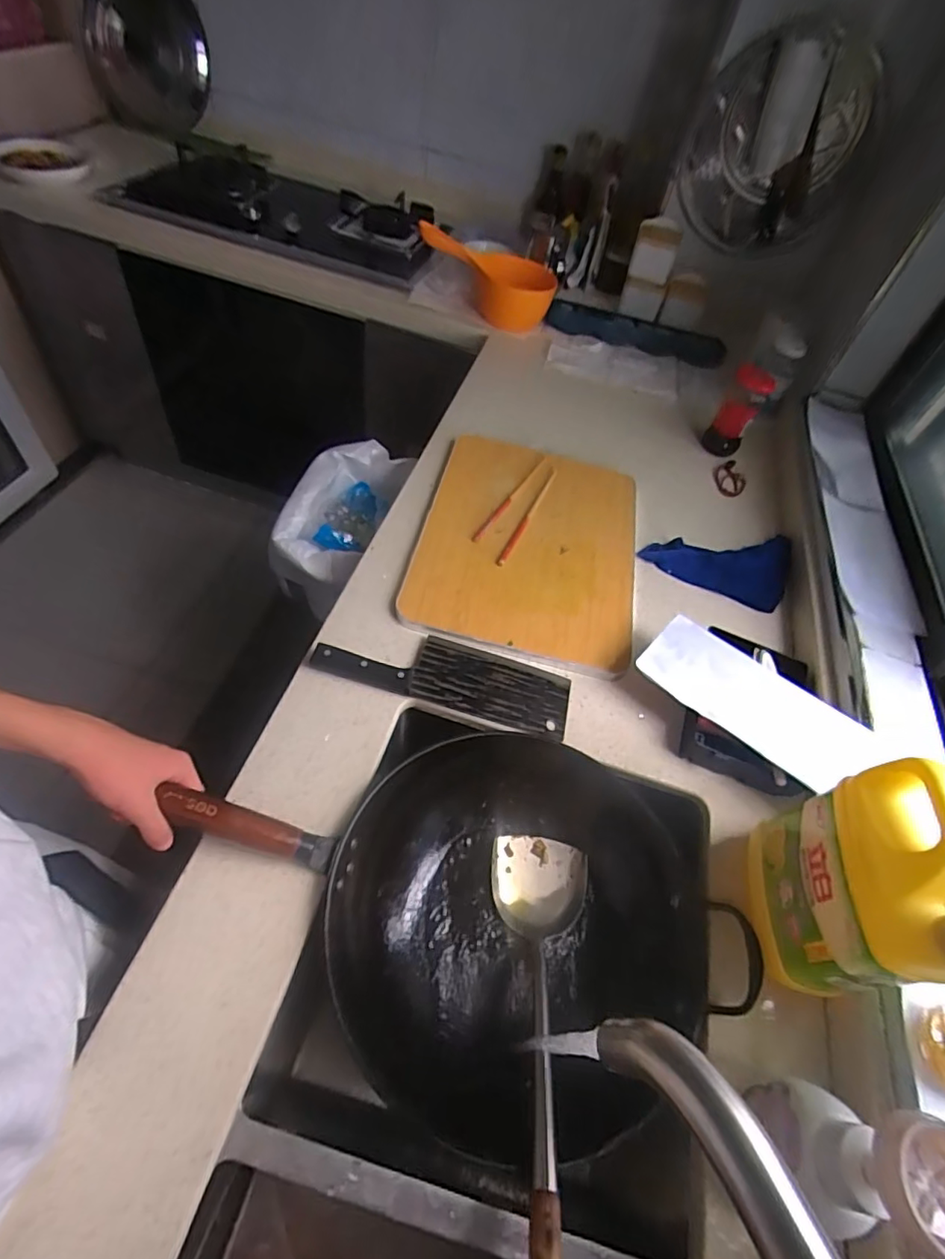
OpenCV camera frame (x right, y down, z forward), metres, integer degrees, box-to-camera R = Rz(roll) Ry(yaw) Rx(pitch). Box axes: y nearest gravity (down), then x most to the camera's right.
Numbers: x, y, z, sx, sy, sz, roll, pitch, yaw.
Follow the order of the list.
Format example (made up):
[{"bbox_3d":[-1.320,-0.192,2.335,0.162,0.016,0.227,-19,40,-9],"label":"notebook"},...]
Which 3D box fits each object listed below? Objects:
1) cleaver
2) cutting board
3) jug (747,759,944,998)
[{"bbox_3d":[-0.029,0.051,0.656,0.290,0.018,0.086,18,54,-2],"label":"cleaver"},{"bbox_3d":[0.078,-0.129,0.800,0.294,0.021,0.398,11,53,2],"label":"cutting board"},{"bbox_3d":[0.309,0.195,0.453,0.074,0.220,0.151,10,52,-3],"label":"jug"}]

